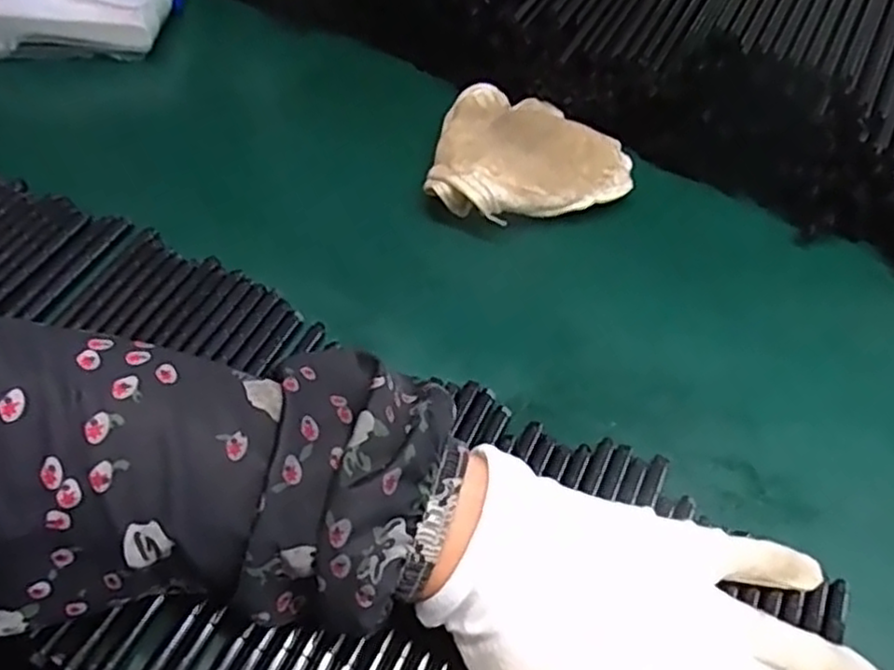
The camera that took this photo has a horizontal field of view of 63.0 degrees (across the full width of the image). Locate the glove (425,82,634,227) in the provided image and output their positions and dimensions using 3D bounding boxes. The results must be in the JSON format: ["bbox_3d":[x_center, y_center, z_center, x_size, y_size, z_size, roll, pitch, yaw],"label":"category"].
[{"bbox_3d":[0.041,-0.105,0.410,0.108,0.032,0.091,-10,56,-9],"label":"glove"}]

